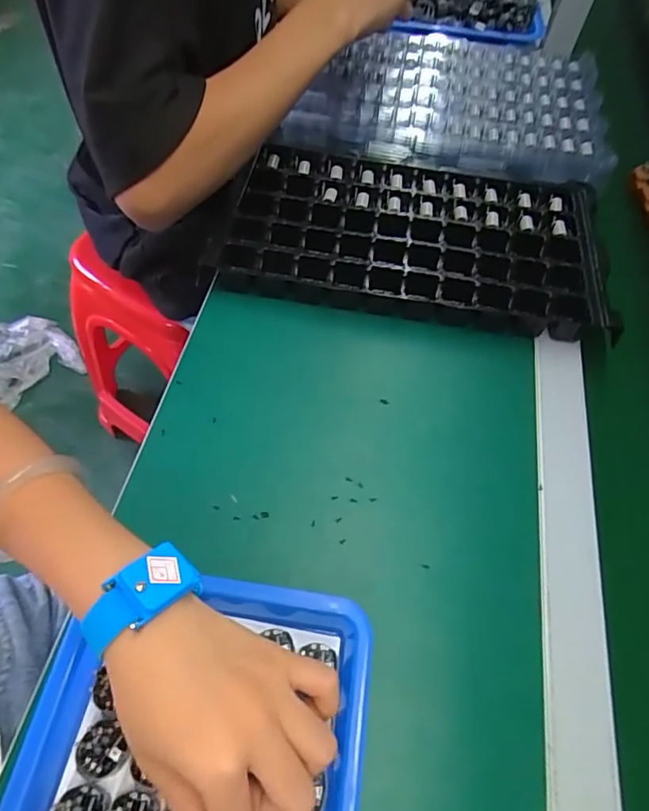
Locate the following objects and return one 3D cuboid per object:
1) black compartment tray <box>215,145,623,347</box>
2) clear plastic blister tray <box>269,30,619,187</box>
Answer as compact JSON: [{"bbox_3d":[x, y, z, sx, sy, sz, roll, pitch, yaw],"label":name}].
[{"bbox_3d":[0.090,-0.164,0.520,0.347,0.034,0.194,9,58,2],"label":"black compartment tray"},{"bbox_3d":[0.145,-0.361,0.620,0.348,0.032,0.255,7,58,1],"label":"clear plastic blister tray"}]

